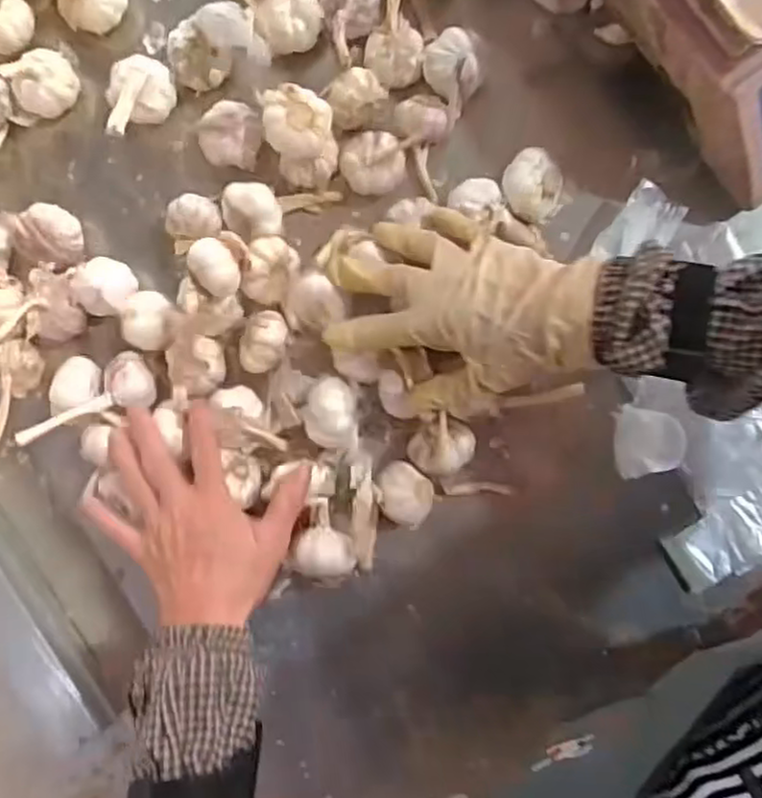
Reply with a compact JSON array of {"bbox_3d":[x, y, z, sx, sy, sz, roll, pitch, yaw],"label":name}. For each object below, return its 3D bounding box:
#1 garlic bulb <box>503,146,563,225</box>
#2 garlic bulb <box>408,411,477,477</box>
[{"bbox_3d":[0.108,-0.151,0.514,0.044,0.039,0.047,0,91,3],"label":"garlic bulb"},{"bbox_3d":[0.045,0.034,0.520,0.044,0.043,0.040,0,91,3],"label":"garlic bulb"}]

